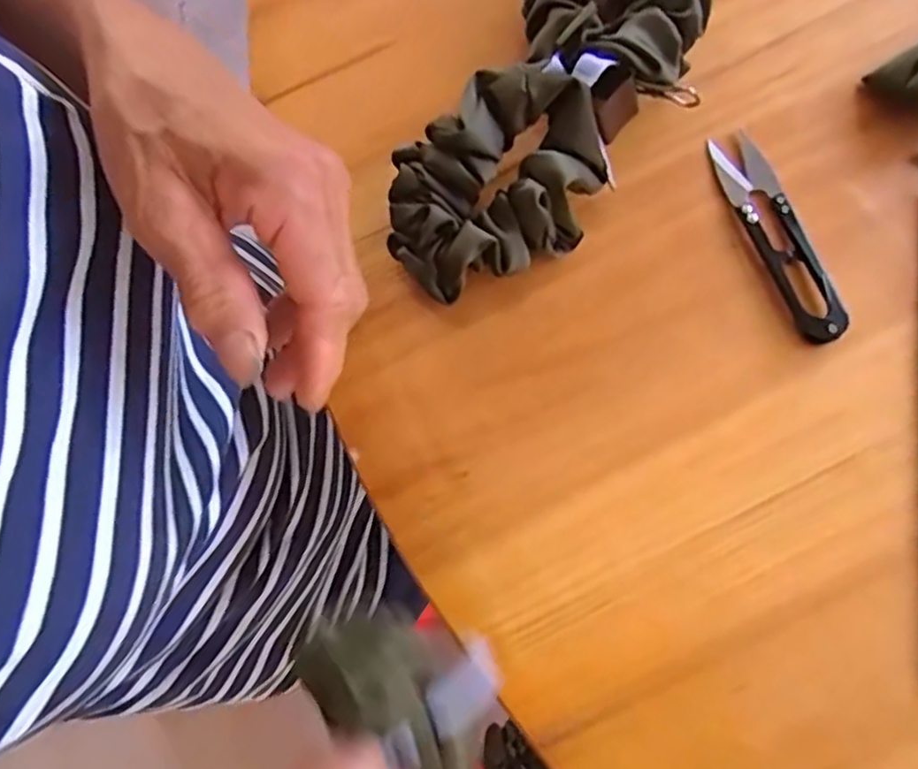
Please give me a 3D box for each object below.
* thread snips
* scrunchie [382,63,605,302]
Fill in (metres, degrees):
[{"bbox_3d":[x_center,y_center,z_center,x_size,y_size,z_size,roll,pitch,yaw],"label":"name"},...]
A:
[{"bbox_3d":[0.137,-0.066,0.298,0.023,0.009,0.104,-17,74,0],"label":"thread snips"},{"bbox_3d":[0.011,-0.082,0.289,0.092,0.053,0.073,-37,75,-5],"label":"scrunchie"}]

